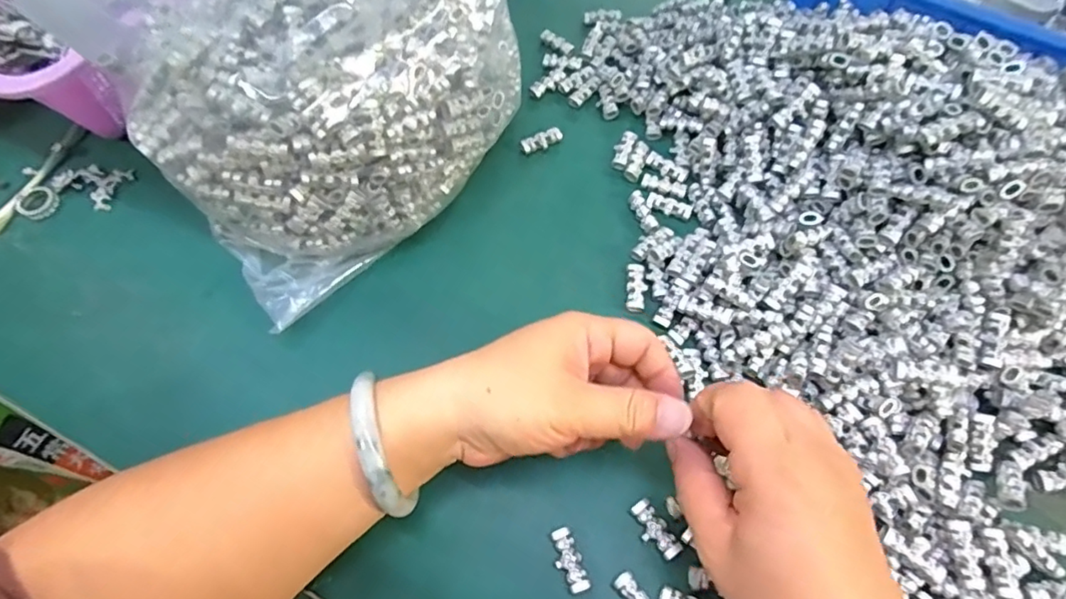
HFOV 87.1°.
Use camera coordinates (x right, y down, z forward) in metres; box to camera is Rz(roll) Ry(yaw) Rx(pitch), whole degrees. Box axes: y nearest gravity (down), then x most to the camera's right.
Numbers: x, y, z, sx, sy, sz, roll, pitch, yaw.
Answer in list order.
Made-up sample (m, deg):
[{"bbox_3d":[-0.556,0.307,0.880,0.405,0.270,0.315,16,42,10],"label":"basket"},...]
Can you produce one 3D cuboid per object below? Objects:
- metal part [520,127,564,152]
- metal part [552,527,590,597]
[{"bbox_3d":[0.007,-0.113,0.403,0.032,0.010,0.009,-20,65,-8],"label":"metal part"},{"bbox_3d":[0.018,0.129,0.278,0.013,0.006,0.030,-17,65,-7],"label":"metal part"}]

